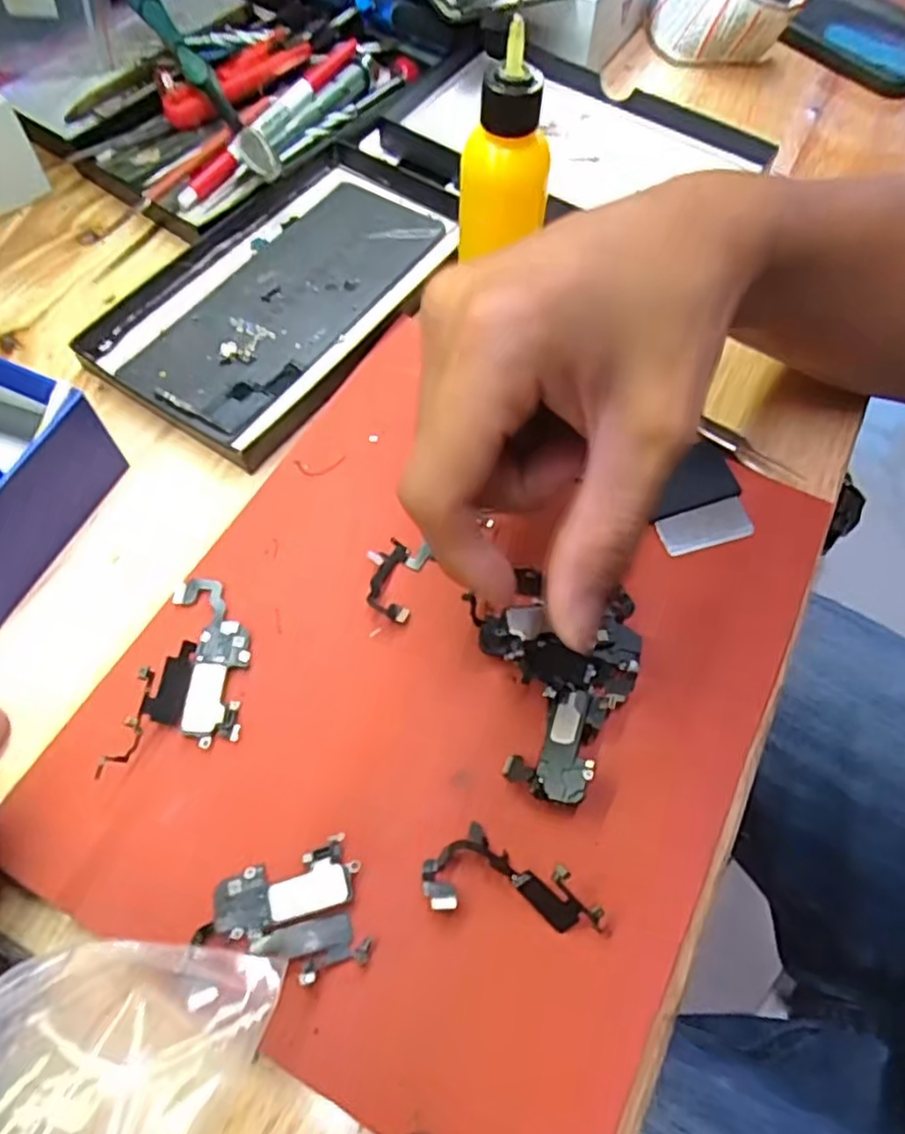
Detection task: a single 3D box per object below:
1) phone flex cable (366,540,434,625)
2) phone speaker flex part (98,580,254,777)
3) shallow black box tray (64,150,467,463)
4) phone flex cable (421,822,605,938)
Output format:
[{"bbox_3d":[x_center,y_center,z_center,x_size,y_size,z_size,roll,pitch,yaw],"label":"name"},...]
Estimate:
[{"bbox_3d":[-0.021,0.004,0.249,0.021,0.005,0.029,20,64,8],"label":"phone flex cable"},{"bbox_3d":[-0.083,0.034,0.229,0.034,0.011,0.065,9,63,2],"label":"phone speaker flex part"},{"bbox_3d":[-0.076,-0.129,0.315,0.108,0.014,0.167,34,67,14],"label":"shallow black box tray"},{"bbox_3d":[0.018,0.089,0.203,0.052,0.011,0.023,9,63,2],"label":"phone flex cable"}]

